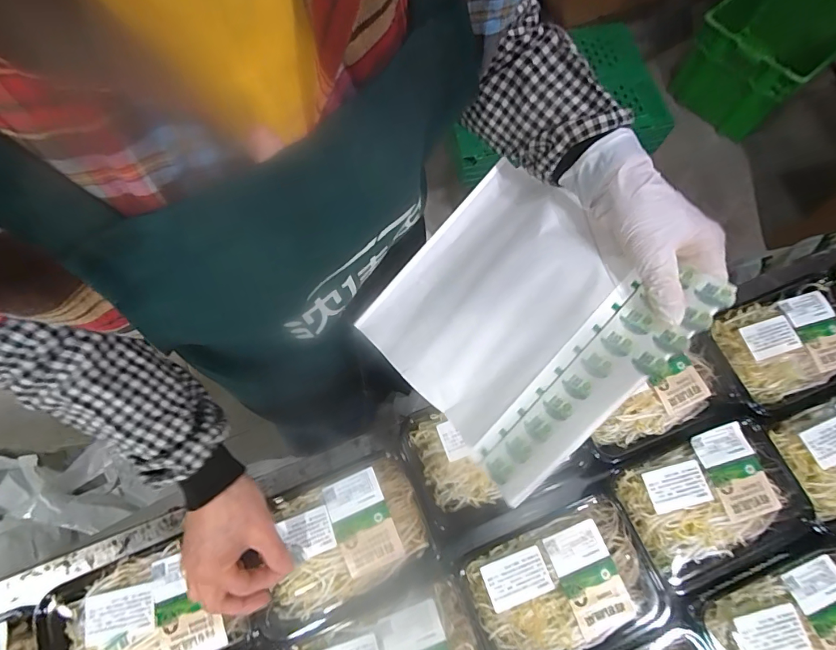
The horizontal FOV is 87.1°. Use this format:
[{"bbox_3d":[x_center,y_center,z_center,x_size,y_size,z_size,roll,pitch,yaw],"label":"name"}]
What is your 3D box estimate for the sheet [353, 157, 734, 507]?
[{"bbox_3d":[0.074,-0.010,0.361,0.202,0.017,0.220,-49,56,7],"label":"sheet"}]

